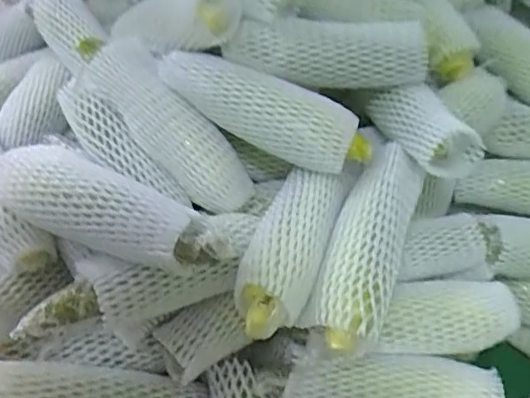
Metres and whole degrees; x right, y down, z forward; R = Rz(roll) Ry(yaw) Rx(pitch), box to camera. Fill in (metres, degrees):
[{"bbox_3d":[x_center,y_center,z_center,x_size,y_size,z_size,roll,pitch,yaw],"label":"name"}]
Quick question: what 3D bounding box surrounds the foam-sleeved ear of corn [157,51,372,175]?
[{"bbox_3d":[-0.002,-0.086,0.562,0.212,0.072,0.050,18,37,14],"label":"foam-sleeved ear of corn"}]

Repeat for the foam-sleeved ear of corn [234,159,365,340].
[{"bbox_3d":[0.025,0.033,0.519,0.068,0.042,0.200,20,52,16],"label":"foam-sleeved ear of corn"}]

